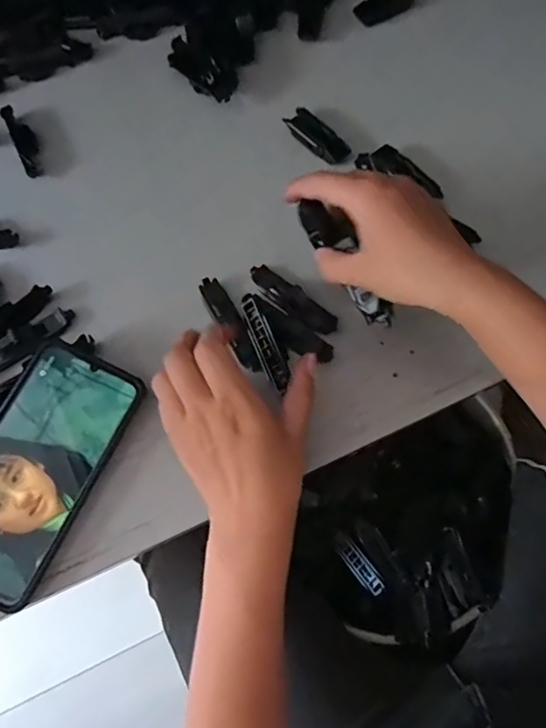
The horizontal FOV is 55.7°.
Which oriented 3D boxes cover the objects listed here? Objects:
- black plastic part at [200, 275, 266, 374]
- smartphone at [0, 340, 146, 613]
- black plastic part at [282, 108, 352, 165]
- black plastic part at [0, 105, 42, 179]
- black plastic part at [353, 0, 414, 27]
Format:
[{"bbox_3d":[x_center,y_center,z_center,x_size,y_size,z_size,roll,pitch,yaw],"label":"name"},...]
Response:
[{"bbox_3d":[-0.031,-0.030,0.395,0.019,0.007,0.085,-28,75,-7],"label":"black plastic part"},{"bbox_3d":[-0.160,0.071,0.349,0.077,0.008,0.166,27,75,-1],"label":"smartphone"},{"bbox_3d":[0.037,-0.197,0.446,0.026,0.008,0.063,-41,74,-11],"label":"black plastic part"},{"bbox_3d":[-0.221,-0.200,0.456,0.019,0.007,0.085,-27,72,-7],"label":"black plastic part"},{"bbox_3d":[0.107,-0.345,0.495,0.066,0.016,0.023,-38,74,-10],"label":"black plastic part"}]

